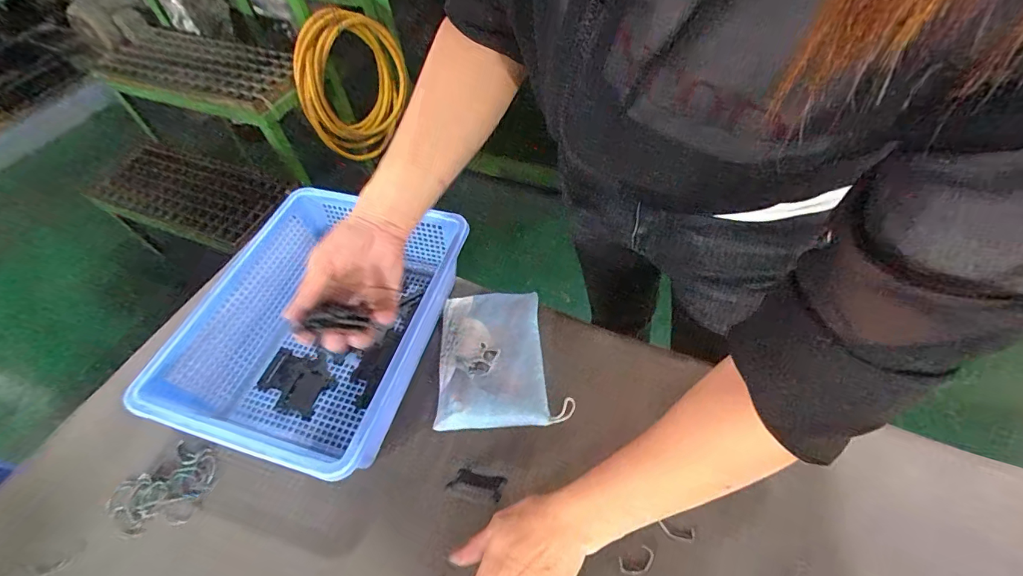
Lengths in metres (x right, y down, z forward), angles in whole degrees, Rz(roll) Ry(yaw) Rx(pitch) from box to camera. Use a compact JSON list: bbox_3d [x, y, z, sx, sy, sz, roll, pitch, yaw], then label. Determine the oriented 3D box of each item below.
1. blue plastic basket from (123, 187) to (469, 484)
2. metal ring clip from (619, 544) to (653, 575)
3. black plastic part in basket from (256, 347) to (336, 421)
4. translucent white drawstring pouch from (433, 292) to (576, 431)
[{"bbox_3d":[-0.198,0.033,0.487,0.234,0.107,0.307,13,57,12],"label":"blue plastic basket"},{"bbox_3d":[0.111,0.242,0.385,0.032,0.004,0.018,-19,56,-10],"label":"metal ring clip"},{"bbox_3d":[-0.246,0.104,0.497,0.086,0.006,0.068,17,58,15],"label":"black plastic part in basket"},{"bbox_3d":[-0.013,0.078,0.495,0.135,0.028,0.159,-3,55,1],"label":"translucent white drawstring pouch"}]

